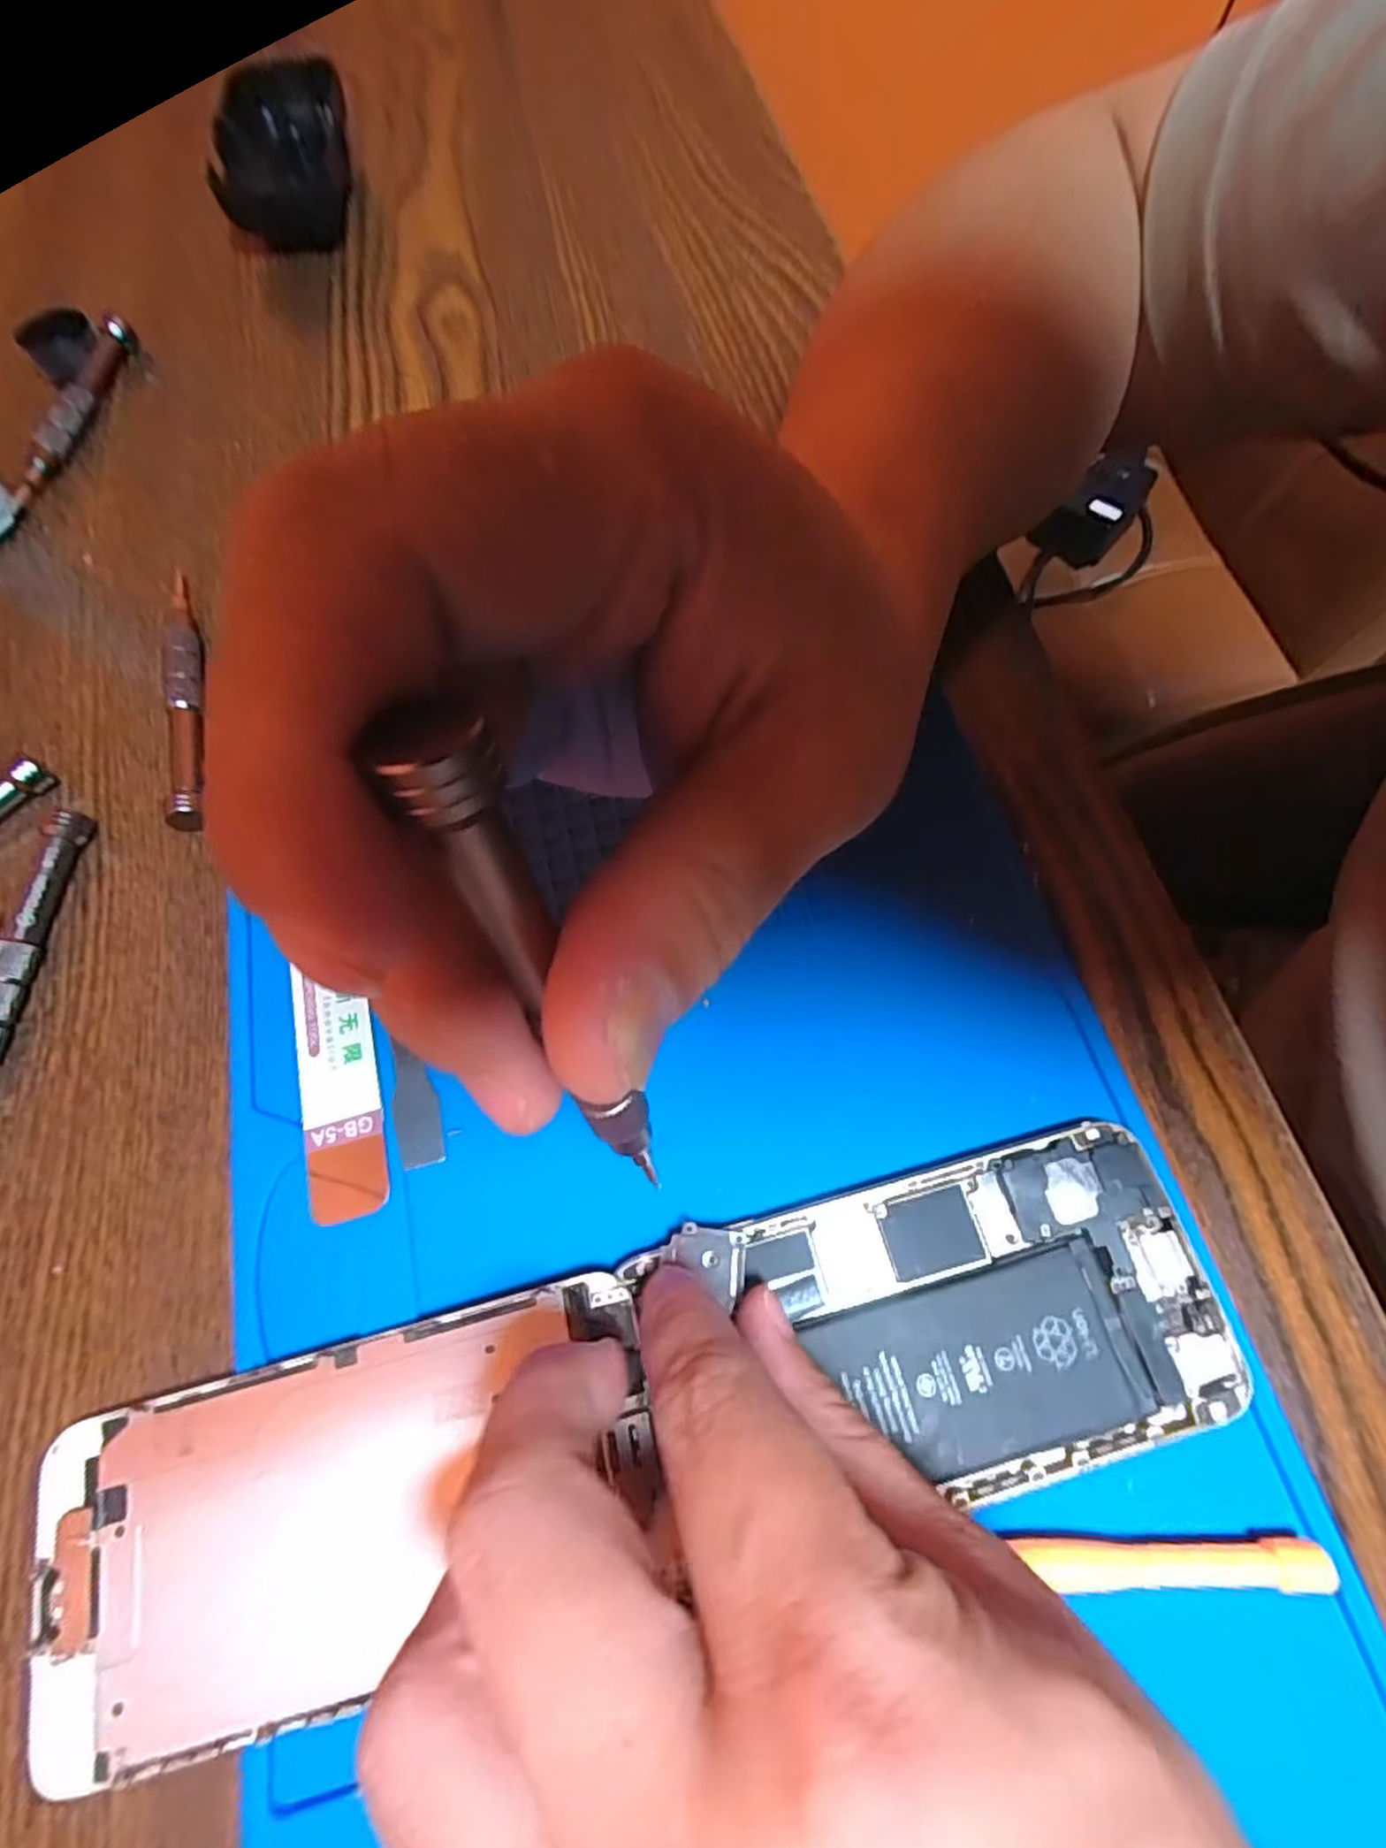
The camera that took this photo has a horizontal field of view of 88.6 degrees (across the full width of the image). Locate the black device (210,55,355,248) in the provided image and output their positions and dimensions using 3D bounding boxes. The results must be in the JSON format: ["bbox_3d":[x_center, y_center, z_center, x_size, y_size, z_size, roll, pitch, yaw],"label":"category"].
[{"bbox_3d":[-0.189,-0.357,0.331,0.051,0.029,0.092,-9,69,-3],"label":"black device"}]

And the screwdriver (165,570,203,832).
[{"bbox_3d":[-0.166,-0.076,0.231,0.012,0.010,0.102,-14,70,-5],"label":"screwdriver"}]

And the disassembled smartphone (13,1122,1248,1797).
[{"bbox_3d":[-0.007,0.106,0.157,0.256,0.005,0.065,-12,69,-5],"label":"disassembled smartphone"}]

